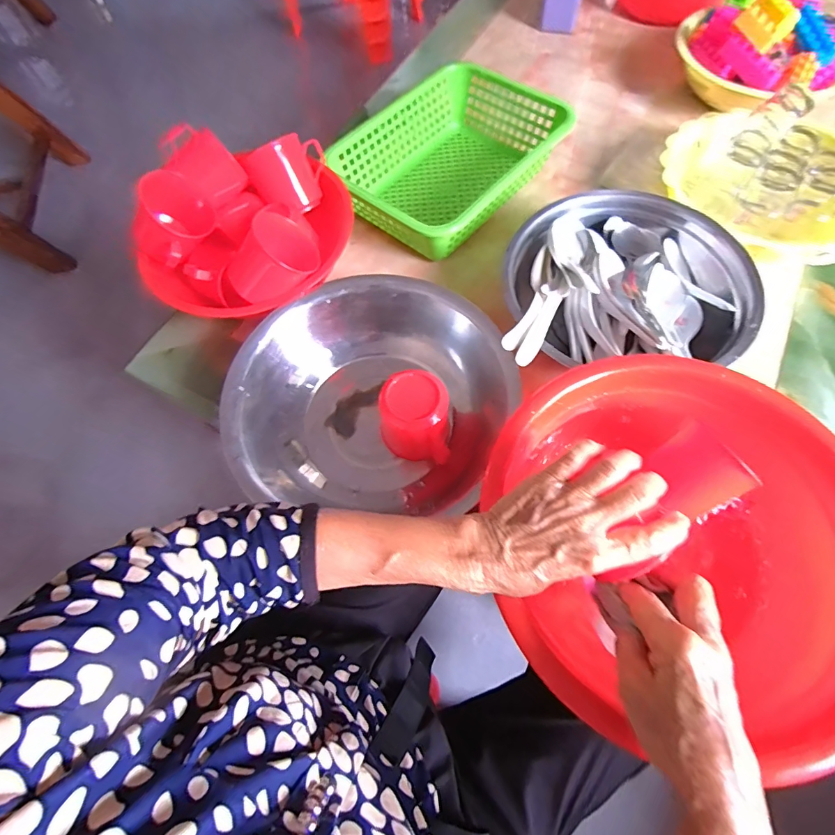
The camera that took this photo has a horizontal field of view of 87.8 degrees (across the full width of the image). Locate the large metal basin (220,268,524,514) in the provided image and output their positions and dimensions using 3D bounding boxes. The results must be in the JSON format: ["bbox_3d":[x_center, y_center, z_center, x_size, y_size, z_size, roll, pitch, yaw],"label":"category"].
[{"bbox_3d":[-0.045,-0.020,0.453,0.276,0.078,0.254,11,67,8],"label":"large metal basin"}]

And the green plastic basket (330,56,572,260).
[{"bbox_3d":[0.044,-0.346,0.595,0.221,0.081,0.286,36,72,17],"label":"green plastic basket"}]

